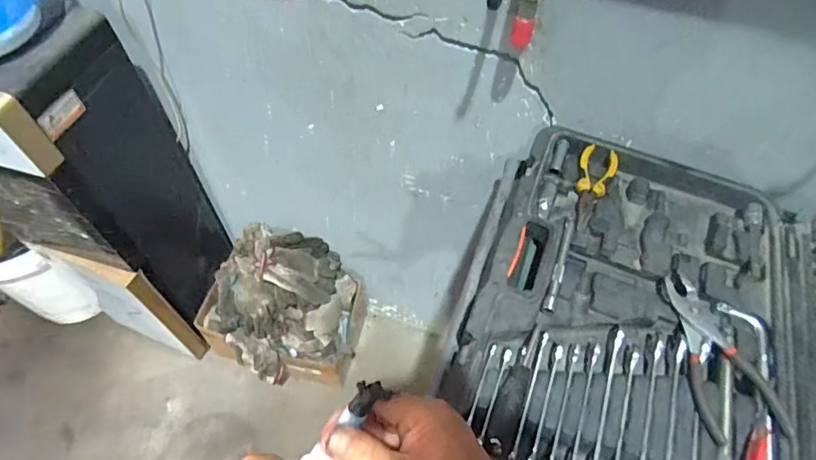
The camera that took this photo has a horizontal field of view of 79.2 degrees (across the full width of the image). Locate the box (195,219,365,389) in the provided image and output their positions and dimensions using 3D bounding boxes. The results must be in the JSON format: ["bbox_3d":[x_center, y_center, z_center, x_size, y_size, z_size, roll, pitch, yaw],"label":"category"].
[{"bbox_3d":[-0.345,0.234,1.369,0.397,0.391,0.328,12,55,7],"label":"box"}]

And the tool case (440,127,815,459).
[{"bbox_3d":[0.451,0.138,0.575,0.737,0.063,0.537,20,56,12],"label":"tool case"}]

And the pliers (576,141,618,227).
[{"bbox_3d":[0.261,-0.064,0.704,0.051,0.020,0.143,22,56,14],"label":"pliers"}]

